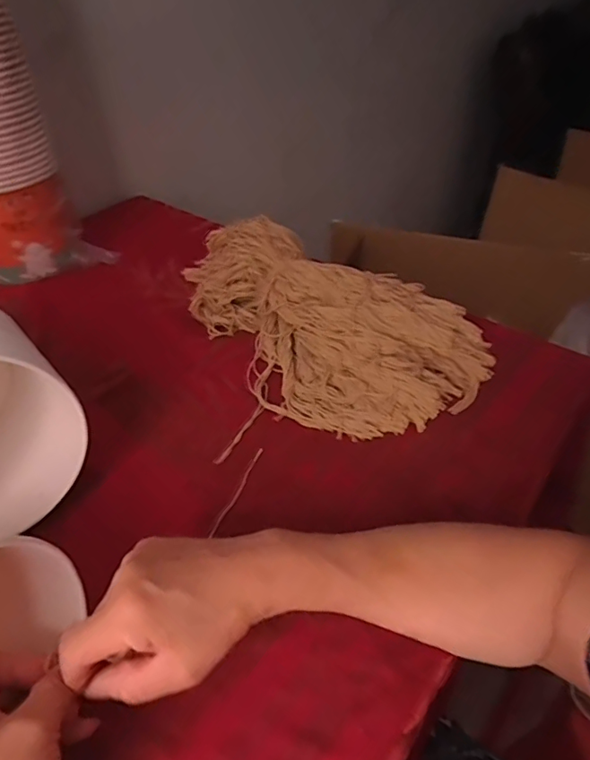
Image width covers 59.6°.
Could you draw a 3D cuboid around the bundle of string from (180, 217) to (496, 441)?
[{"bbox_3d":[0.019,-0.091,0.597,0.222,0.069,0.387,-27,47,-25],"label":"bundle of string"}]

